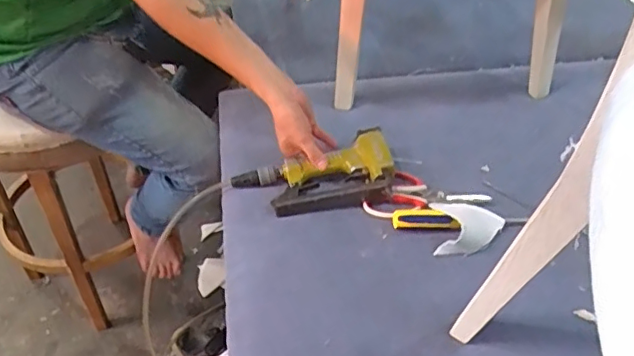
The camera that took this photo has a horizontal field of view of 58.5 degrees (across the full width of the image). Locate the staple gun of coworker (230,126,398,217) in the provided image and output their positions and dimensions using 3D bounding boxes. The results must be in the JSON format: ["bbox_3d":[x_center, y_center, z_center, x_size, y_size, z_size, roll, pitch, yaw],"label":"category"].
[{"bbox_3d":[-0.001,0.002,0.893,0.249,0.054,0.124,-12,44,-10],"label":"staple gun of coworker"}]

